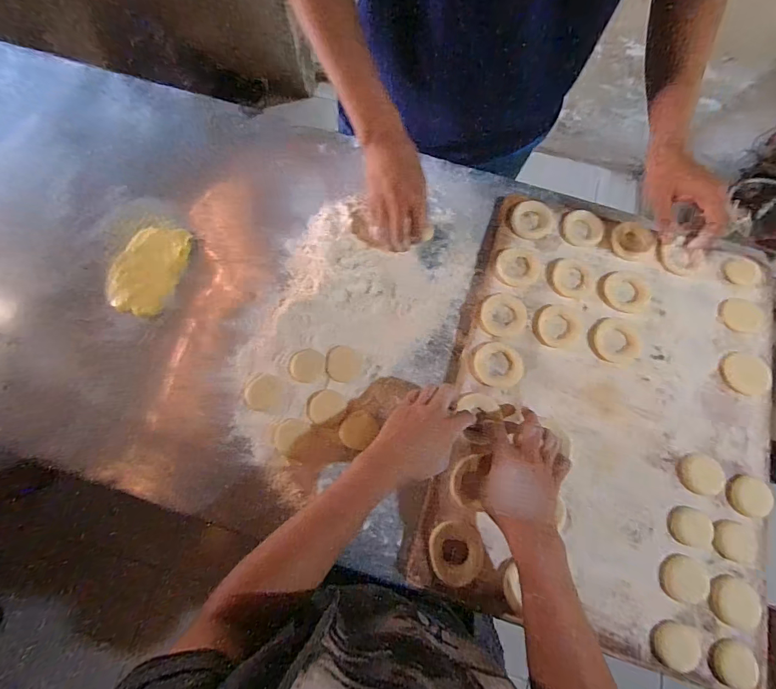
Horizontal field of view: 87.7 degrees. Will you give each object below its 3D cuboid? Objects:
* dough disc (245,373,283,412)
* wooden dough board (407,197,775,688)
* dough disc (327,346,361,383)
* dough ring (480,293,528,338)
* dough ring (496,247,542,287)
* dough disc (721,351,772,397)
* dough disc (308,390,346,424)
[{"bbox_3d":[-0.171,0.066,0.555,0.050,0.004,0.050,0,75,1],"label":"dough disc"},{"bbox_3d":[0.306,0.078,0.554,0.421,0.032,0.571,16,76,5],"label":"wooden dough board"},{"bbox_3d":[-0.062,0.028,0.579,0.047,0.004,0.051,0,75,1],"label":"dough disc"},{"bbox_3d":[0.168,-0.043,0.586,0.065,0.009,0.070,0,75,1],"label":"dough ring"},{"bbox_3d":[0.200,-0.119,0.613,0.072,0.015,0.060,-26,76,-6],"label":"dough ring"},{"bbox_3d":[0.503,0.042,0.564,0.066,0.005,0.060,0,75,1],"label":"dough disc"},{"bbox_3d":[-0.086,0.084,0.561,0.050,0.008,0.044,-30,76,-7],"label":"dough disc"}]

